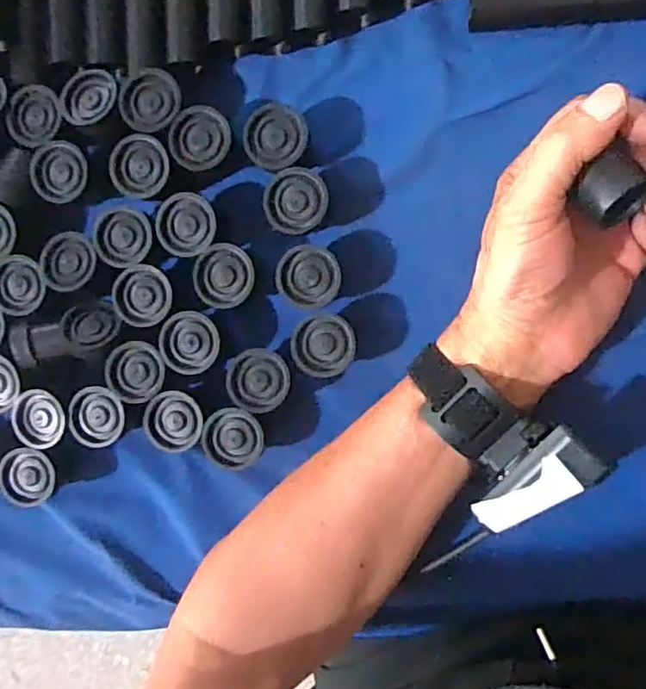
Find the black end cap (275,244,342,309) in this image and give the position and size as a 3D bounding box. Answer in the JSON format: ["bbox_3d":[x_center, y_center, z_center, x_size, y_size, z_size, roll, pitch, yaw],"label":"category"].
[{"bbox_3d":[-0.006,-0.038,0.340,0.034,0.029,0.034,1,94,9],"label":"black end cap"}]

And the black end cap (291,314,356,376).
[{"bbox_3d":[0.002,0.000,0.339,0.034,0.031,0.033,1,94,9],"label":"black end cap"}]

